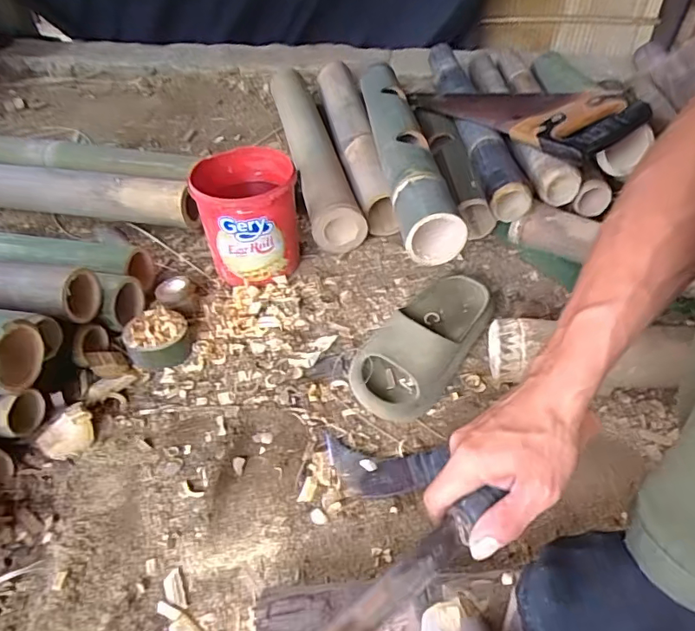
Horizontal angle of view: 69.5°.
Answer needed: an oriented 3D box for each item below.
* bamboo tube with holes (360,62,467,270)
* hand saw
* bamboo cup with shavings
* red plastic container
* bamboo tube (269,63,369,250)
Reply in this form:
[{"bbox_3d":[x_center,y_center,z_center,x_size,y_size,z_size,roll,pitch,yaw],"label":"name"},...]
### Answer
[{"bbox_3d":[0.080,-0.269,0.791,0.073,0.074,0.516,-6,44,-4],"label":"bamboo tube with holes"},{"bbox_3d":[0.262,-0.342,0.825,0.110,0.026,0.451,-37,38,-2],"label":"hand saw"},{"bbox_3d":[-0.242,0.028,0.640,0.078,0.048,0.069,-19,46,-17],"label":"bamboo cup with shavings"},{"bbox_3d":[-0.141,-0.139,0.731,0.136,0.152,0.140,-9,44,-7],"label":"red plastic container"},{"bbox_3d":[-0.075,-0.327,0.970,0.078,0.094,0.605,-10,44,-8],"label":"bamboo tube"}]

